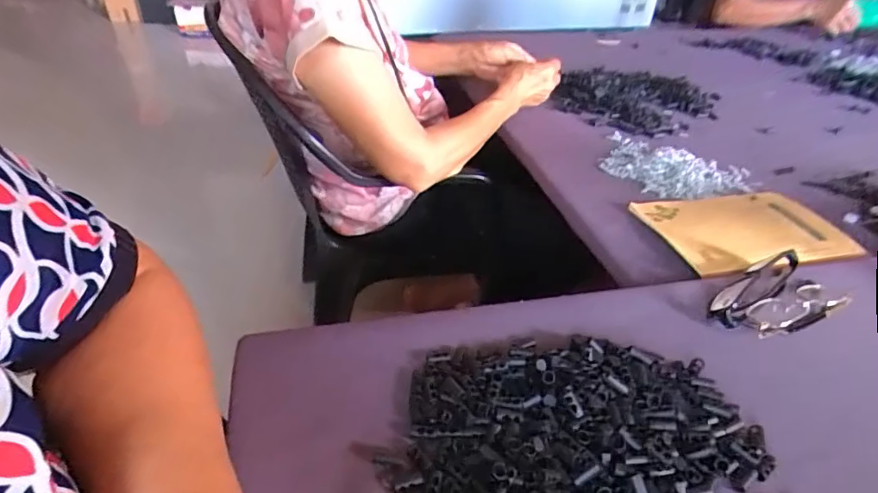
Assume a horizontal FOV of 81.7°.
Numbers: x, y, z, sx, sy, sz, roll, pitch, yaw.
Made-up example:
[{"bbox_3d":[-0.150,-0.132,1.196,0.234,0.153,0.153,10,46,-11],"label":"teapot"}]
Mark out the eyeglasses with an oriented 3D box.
[{"bbox_3d":[0.305,0.046,0.457,0.129,0.029,0.075,-24,45,-30],"label":"eyeglasses"}]

